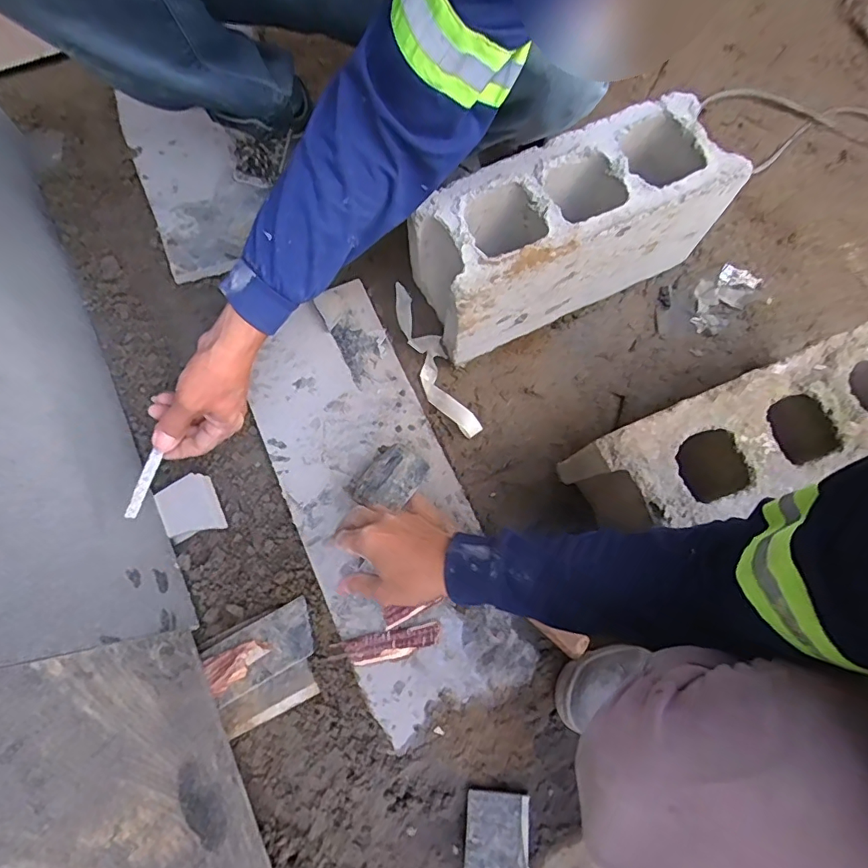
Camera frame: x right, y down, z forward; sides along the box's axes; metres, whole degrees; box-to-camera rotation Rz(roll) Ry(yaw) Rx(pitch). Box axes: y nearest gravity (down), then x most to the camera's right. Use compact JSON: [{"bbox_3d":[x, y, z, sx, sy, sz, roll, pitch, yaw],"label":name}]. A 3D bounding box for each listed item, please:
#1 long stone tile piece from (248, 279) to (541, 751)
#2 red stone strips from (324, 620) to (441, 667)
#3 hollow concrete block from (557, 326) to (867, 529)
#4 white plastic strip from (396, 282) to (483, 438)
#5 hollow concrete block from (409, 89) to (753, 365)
[{"bbox_3d":[-0.079,0.072,0.659,0.211,0.016,0.569,-22,77,-7],"label":"long stone tile piece"},{"bbox_3d":[-0.060,0.259,0.607,0.135,0.007,0.034,-10,75,-4],"label":"red stone strips"},{"bbox_3d":[0.367,0.013,0.603,0.388,0.197,0.125,-21,76,-7],"label":"hollow concrete block"},{"bbox_3d":[-0.004,-0.112,0.715,0.048,0.019,0.259,-21,76,-7],"label":"white plastic strip"},{"bbox_3d":[0.171,-0.262,0.671,0.382,0.200,0.144,-25,76,-8],"label":"hollow concrete block"}]

